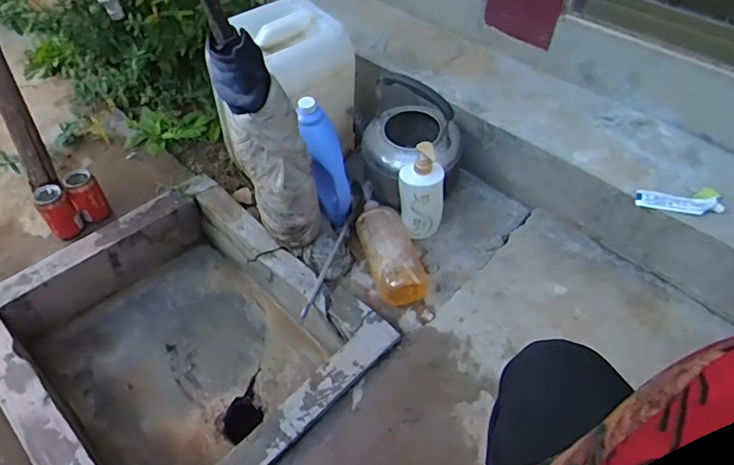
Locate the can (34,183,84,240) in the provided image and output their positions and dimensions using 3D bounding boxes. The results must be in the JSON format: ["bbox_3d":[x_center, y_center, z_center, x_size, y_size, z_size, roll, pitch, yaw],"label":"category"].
[{"bbox_3d":[-0.679,-0.043,1.135,0.067,0.116,0.057,-31,55,-27],"label":"can"}]

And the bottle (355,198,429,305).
[{"bbox_3d":[0.047,0.033,1.129,0.112,0.077,0.266,-12,49,-13],"label":"bottle"}]

